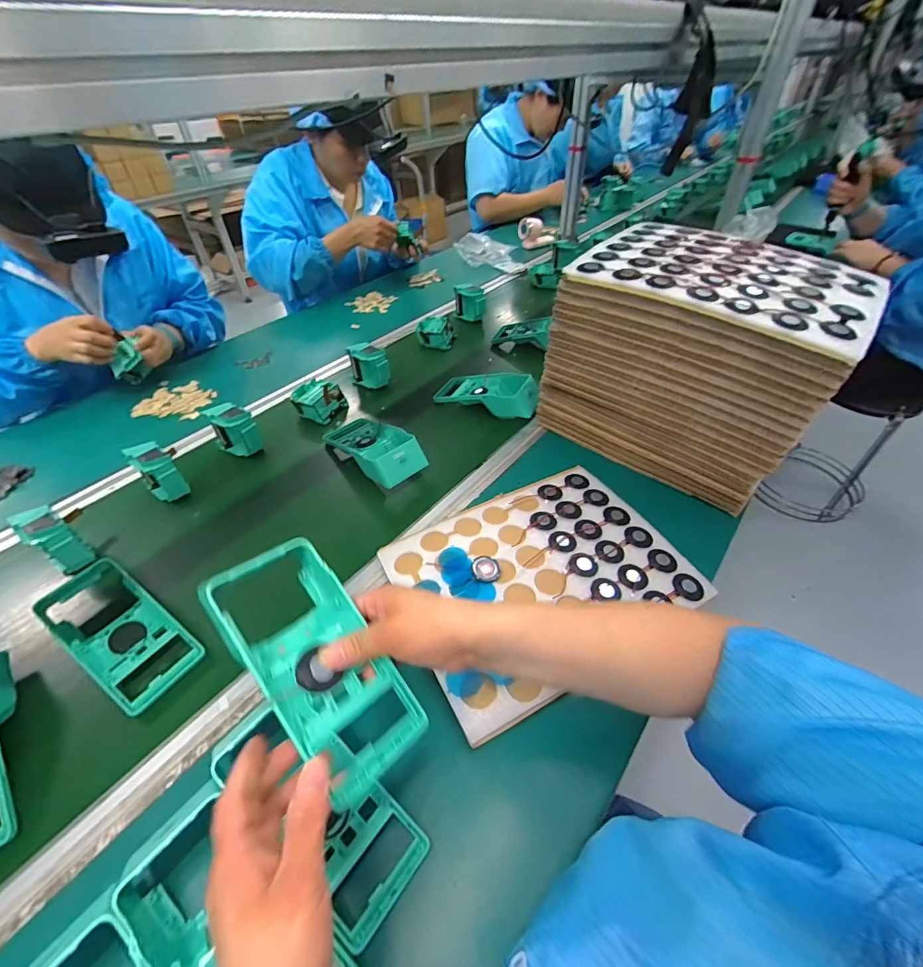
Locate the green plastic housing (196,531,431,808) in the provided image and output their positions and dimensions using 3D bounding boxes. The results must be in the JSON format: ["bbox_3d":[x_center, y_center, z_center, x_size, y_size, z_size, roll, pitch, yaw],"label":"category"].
[{"bbox_3d":[-0.110,0.131,0.318,0.082,0.046,0.174,-29,77,-39],"label":"green plastic housing"}]

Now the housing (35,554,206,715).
[{"bbox_3d":[-0.371,0.156,0.466,0.184,0.045,0.083,24,50,25],"label":"housing"}]

